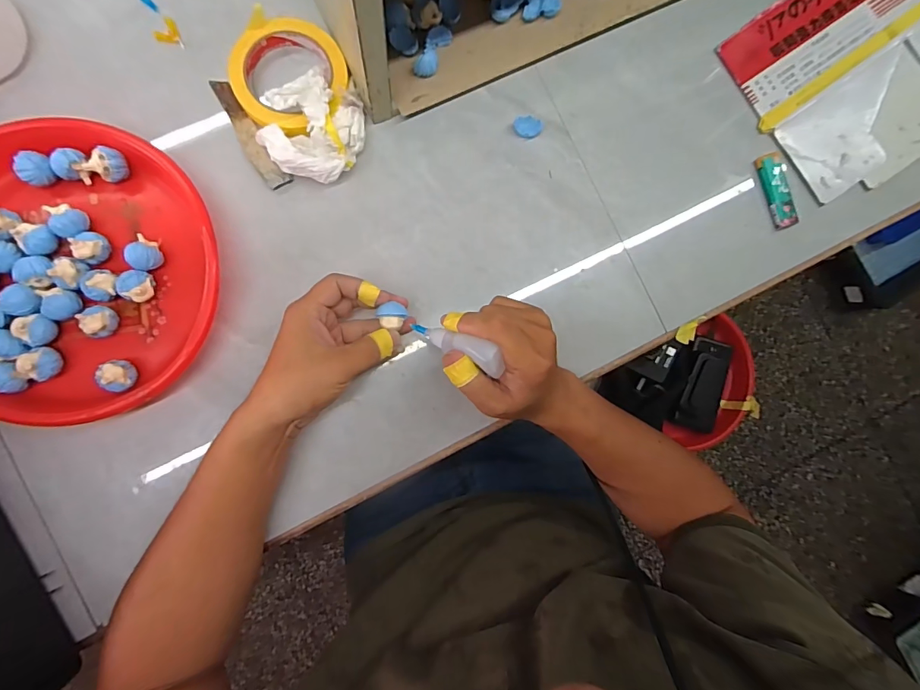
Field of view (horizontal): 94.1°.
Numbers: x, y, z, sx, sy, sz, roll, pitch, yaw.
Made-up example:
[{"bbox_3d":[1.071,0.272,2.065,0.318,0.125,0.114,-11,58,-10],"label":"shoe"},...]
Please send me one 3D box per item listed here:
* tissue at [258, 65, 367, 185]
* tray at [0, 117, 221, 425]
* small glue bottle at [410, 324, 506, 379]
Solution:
[{"bbox_3d":[-0.137,-0.204,0.398,0.090,0.041,0.095,20,87,-5],"label":"tissue"},{"bbox_3d":[-0.341,-0.061,0.374,0.247,0.035,0.243,0,89,-6],"label":"tray"},{"bbox_3d":[-0.003,0.000,0.340,0.078,0.022,0.019,22,86,31],"label":"small glue bottle"}]

